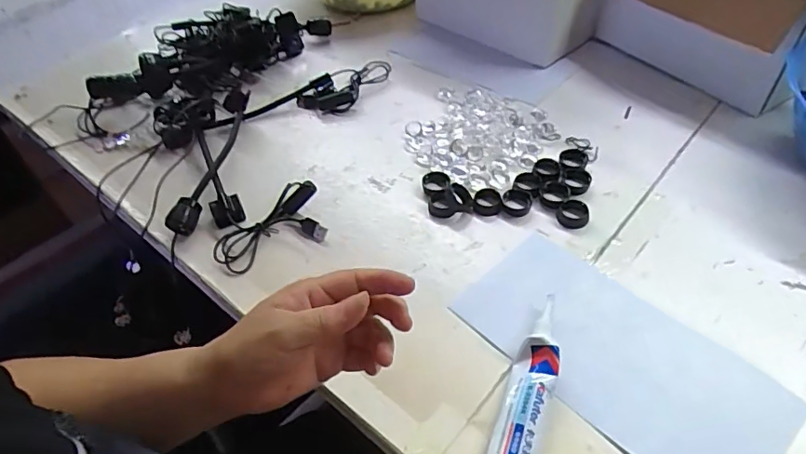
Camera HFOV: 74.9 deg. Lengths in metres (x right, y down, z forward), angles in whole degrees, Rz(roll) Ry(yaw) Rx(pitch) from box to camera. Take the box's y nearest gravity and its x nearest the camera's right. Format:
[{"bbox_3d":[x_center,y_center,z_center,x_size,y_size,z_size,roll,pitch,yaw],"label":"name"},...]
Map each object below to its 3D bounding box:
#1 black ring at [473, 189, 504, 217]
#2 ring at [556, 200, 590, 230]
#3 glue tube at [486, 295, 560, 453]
[{"bbox_3d":[0.084,-0.026,0.517,0.028,0.009,0.033,8,48,12],"label":"black ring"},{"bbox_3d":[0.161,-0.014,0.496,0.029,0.009,0.031,-2,47,3],"label":"ring"},{"bbox_3d":[0.090,0.115,0.378,0.036,0.026,0.141,12,49,15],"label":"glue tube"}]

